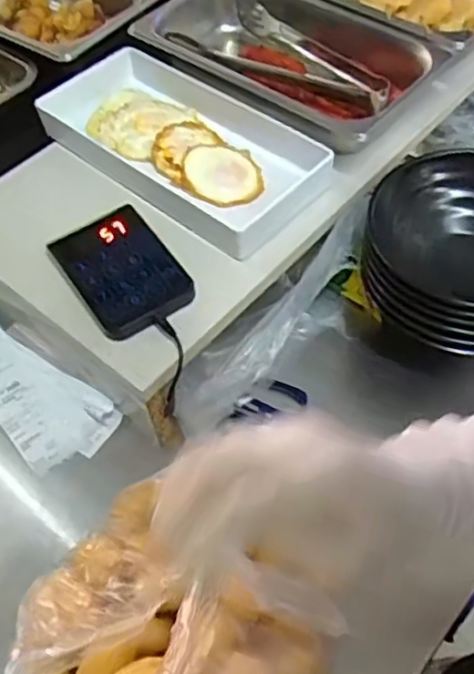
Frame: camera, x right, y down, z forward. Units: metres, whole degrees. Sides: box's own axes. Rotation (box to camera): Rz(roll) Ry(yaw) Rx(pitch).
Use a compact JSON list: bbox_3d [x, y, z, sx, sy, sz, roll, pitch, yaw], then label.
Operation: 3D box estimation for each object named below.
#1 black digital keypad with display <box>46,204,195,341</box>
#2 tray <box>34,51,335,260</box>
[{"bbox_3d":[-0.105,-0.061,0.583,0.088,0.022,0.131,-30,58,-17],"label":"black digital keypad with display"},{"bbox_3d":[-0.057,-0.198,0.667,0.297,0.043,0.148,35,64,25],"label":"tray"}]

